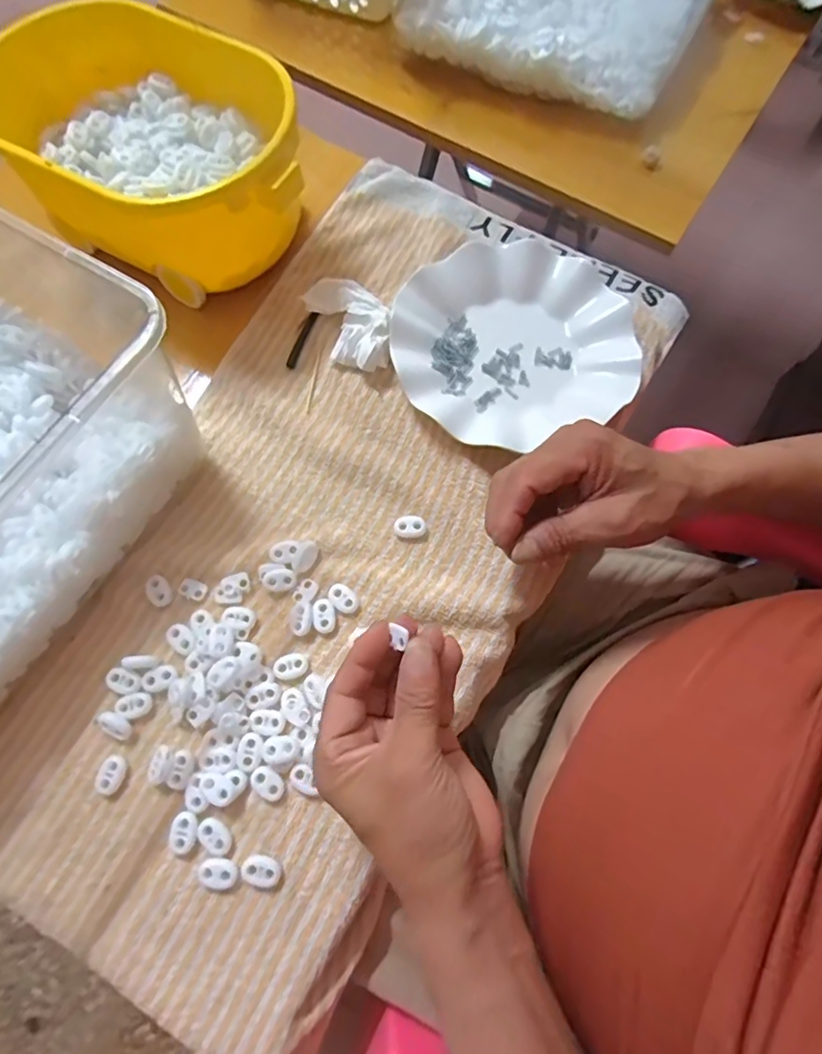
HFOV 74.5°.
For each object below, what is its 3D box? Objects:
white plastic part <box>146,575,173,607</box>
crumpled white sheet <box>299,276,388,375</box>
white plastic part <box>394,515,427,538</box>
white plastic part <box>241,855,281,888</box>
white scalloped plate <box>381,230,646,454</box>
[{"bbox_3d":[-0.171,0.043,0.366,0.013,0.004,0.023,-33,74,-11],"label":"white plastic part"},{"bbox_3d":[-0.044,-0.157,0.423,0.053,0.023,0.080,-23,73,-8],"label":"crumpled white sheet"},{"bbox_3d":[-0.001,0.000,0.381,0.022,0.006,0.016,0,71,0],"label":"white plastic part"},{"bbox_3d":[-0.087,0.200,0.314,0.022,0.007,0.015,14,72,5],"label":"white plastic part"},{"bbox_3d":[0.075,-0.153,0.423,0.179,0.024,0.176,0,71,0],"label":"white scalloped plate"}]

